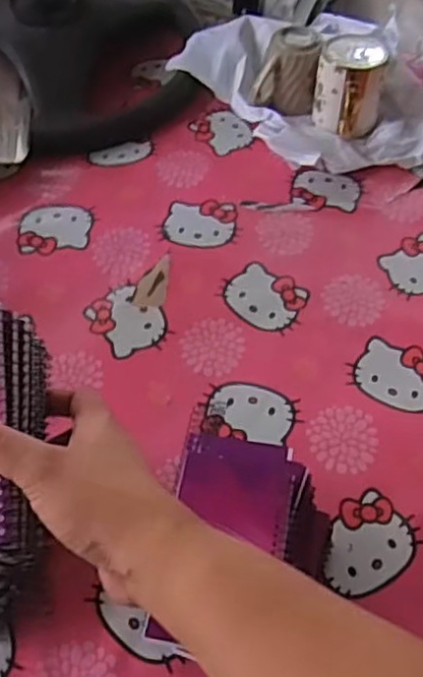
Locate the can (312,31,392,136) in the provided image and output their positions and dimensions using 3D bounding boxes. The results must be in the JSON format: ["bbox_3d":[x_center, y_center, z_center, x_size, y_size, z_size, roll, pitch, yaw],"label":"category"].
[{"bbox_3d":[0.165,-0.301,0.822,0.078,0.110,0.085,0,54,0],"label":"can"}]

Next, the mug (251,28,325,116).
[{"bbox_3d":[0.096,-0.333,0.864,0.075,0.090,0.075,12,55,9],"label":"mug"}]

